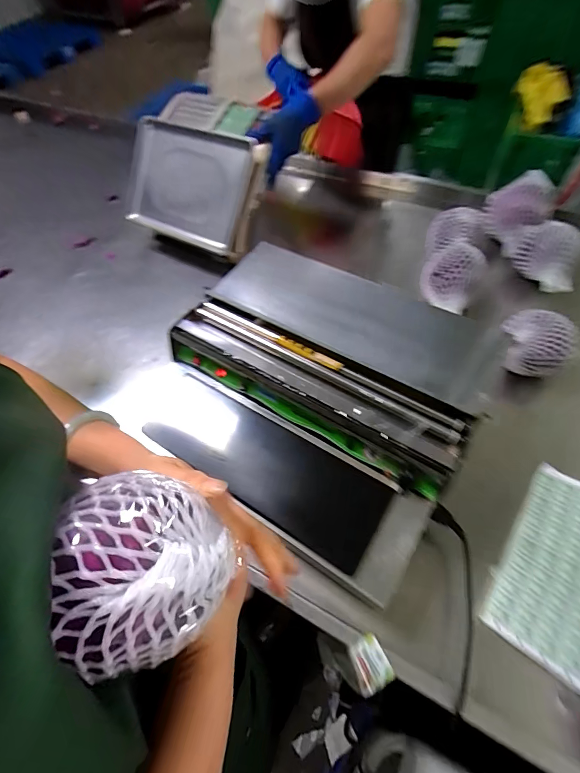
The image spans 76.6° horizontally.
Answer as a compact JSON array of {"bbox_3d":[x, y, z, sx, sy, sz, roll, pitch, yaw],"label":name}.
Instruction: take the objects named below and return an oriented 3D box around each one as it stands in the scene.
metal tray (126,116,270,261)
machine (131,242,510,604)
[{"bbox_3d":[-0.241,-0.481,0.881,0.347,0.242,0.054,22,25,10],"label":"metal tray"},{"bbox_3d":[0.035,0.002,0.614,0.487,0.154,0.417,29,64,20],"label":"machine"}]

